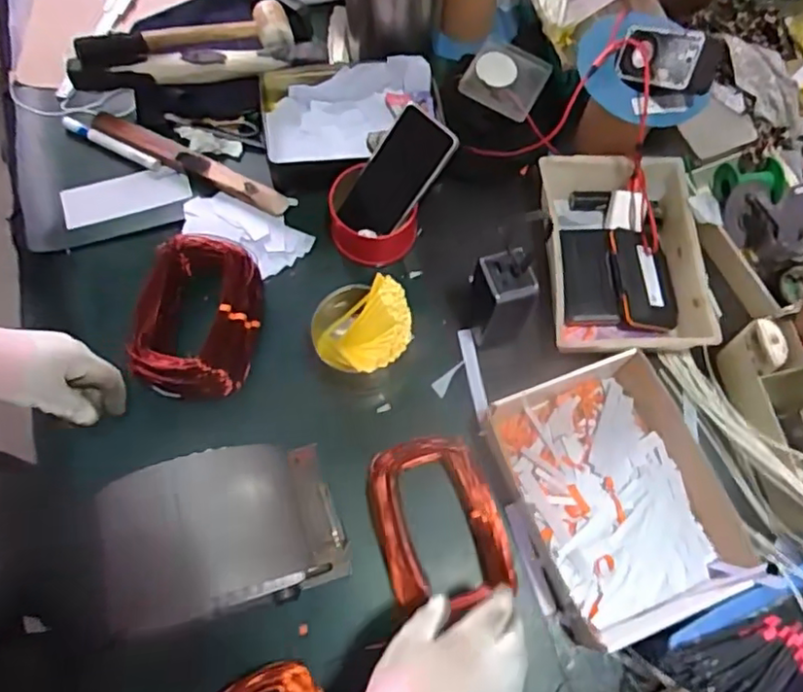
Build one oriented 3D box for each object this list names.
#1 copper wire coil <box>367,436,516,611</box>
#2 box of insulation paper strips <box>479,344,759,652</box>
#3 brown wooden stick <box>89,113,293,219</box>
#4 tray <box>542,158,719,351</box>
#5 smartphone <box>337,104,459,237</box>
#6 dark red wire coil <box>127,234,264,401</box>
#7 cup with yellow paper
[{"bbox_3d":[0.035,0.178,0.622,0.123,0.046,0.164,-18,70,-7],"label":"copper wire coil"},{"bbox_3d":[0.214,0.146,0.613,0.215,0.068,0.259,-19,70,-7],"label":"box of insulation paper strips"},{"bbox_3d":[-0.268,-0.236,0.771,0.279,0.017,0.036,26,71,10],"label":"brown wooden stick"},{"bbox_3d":[0.255,-0.104,0.715,0.170,0.057,0.247,0,69,0],"label":"tray"},{"bbox_3d":[-0.007,-0.190,0.693,0.076,0.013,0.148,40,109,13],"label":"smartphone"},{"bbox_3d":[-0.232,-0.037,0.686,0.132,0.042,0.186,1,69,0],"label":"dark red wire coil"},{"bbox_3d":[-0.043,-0.011,0.661,0.102,0.089,0.100,0,69,0],"label":"cup with yellow paper"}]

